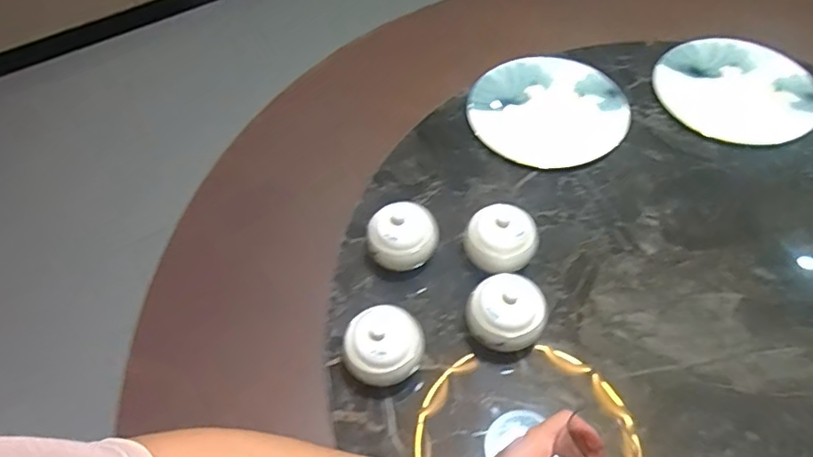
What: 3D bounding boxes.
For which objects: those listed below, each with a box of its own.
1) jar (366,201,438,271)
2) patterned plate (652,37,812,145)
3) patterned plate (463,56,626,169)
[{"bbox_3d":[-0.009,0.010,0.817,0.098,0.086,0.092,-2,51,2],"label":"jar"},{"bbox_3d":[0.612,-0.269,1.007,0.250,0.019,0.265,-2,56,2],"label":"patterned plate"},{"bbox_3d":[0.261,-0.227,1.004,0.279,0.016,0.279,-2,56,2],"label":"patterned plate"}]

